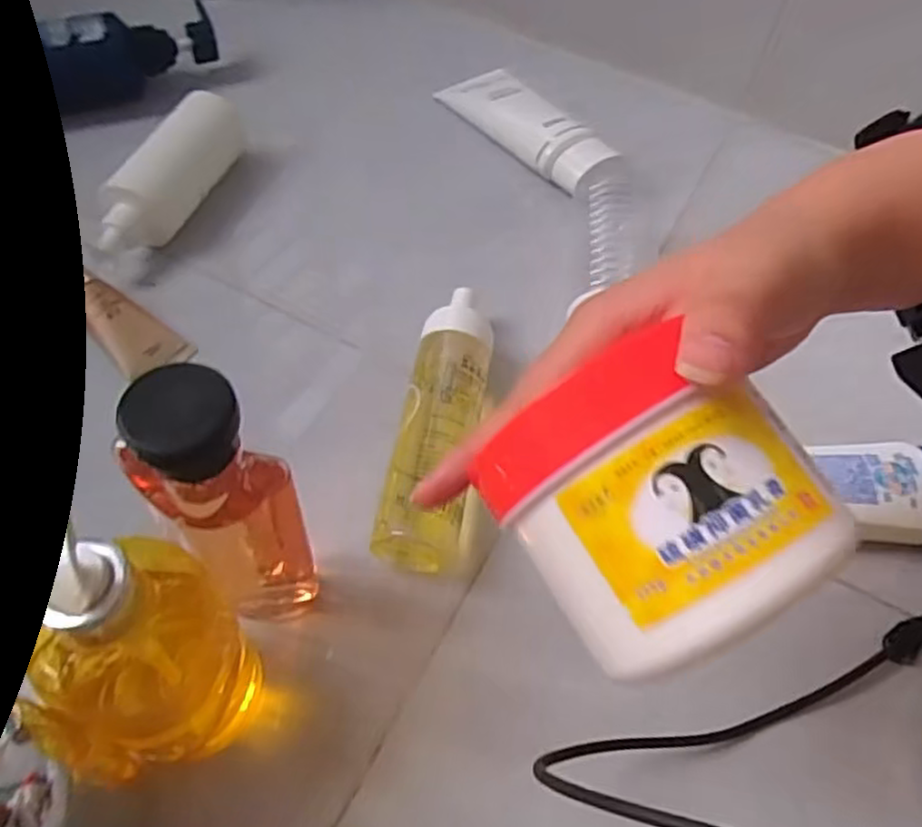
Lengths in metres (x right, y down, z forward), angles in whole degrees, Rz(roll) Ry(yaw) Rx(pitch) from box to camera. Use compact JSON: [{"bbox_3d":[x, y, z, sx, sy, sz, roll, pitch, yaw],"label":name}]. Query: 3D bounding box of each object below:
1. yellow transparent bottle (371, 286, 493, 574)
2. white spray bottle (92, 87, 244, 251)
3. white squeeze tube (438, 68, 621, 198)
[{"bbox_3d":[-0.013,0.008,0.418,0.045,0.047,0.166,10,56,3],"label":"yellow transparent bottle"},{"bbox_3d":[-0.208,-0.164,0.514,0.044,0.050,0.153,21,57,10],"label":"white spray bottle"},{"bbox_3d":[0.056,-0.242,0.597,0.059,0.034,0.173,-31,63,-22],"label":"white squeeze tube"}]

